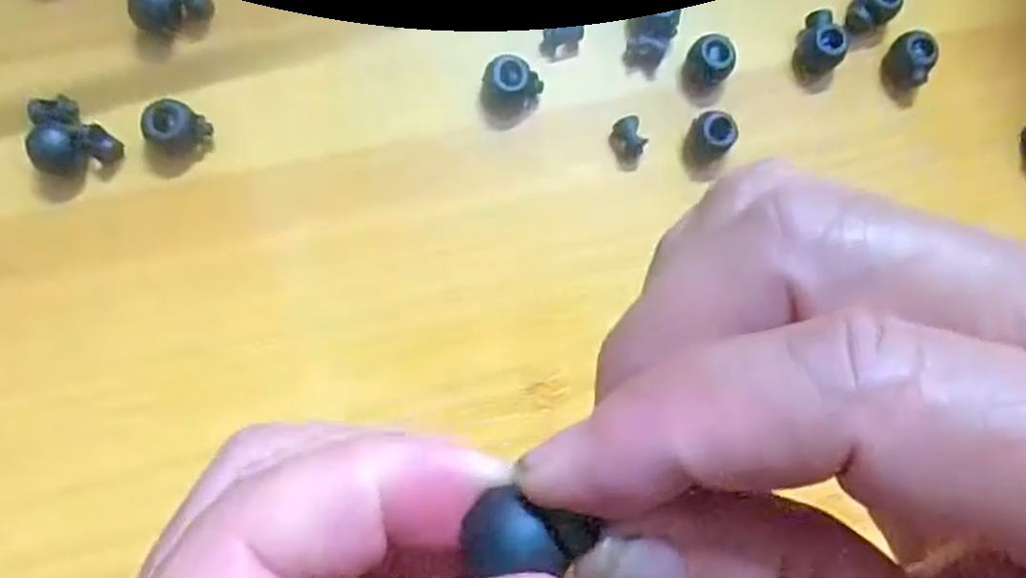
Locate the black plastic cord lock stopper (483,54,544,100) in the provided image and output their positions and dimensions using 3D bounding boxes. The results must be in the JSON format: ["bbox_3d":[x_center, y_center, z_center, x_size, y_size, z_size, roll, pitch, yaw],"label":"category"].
[{"bbox_3d":[0.000,-0.068,0.245,0.018,0.013,0.013,-9,83,-9],"label":"black plastic cord lock stopper"}]

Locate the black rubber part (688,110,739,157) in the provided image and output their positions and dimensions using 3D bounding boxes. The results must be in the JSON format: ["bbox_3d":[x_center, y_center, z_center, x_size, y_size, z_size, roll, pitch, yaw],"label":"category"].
[{"bbox_3d":[0.066,-0.052,0.252,0.013,0.016,0.014,1,81,-7],"label":"black rubber part"}]

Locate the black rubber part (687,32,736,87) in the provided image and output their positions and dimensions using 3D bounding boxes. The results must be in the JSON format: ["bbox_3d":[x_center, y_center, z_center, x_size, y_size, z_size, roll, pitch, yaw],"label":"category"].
[{"bbox_3d":[0.067,-0.077,0.255,0.013,0.013,0.014,1,81,-7],"label":"black rubber part"}]

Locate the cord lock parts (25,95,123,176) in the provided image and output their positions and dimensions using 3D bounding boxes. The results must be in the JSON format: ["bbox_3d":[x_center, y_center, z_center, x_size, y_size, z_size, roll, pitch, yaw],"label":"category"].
[{"bbox_3d":[-0.134,-0.047,0.228,0.023,0.011,0.023,1,81,-7],"label":"cord lock parts"}]

